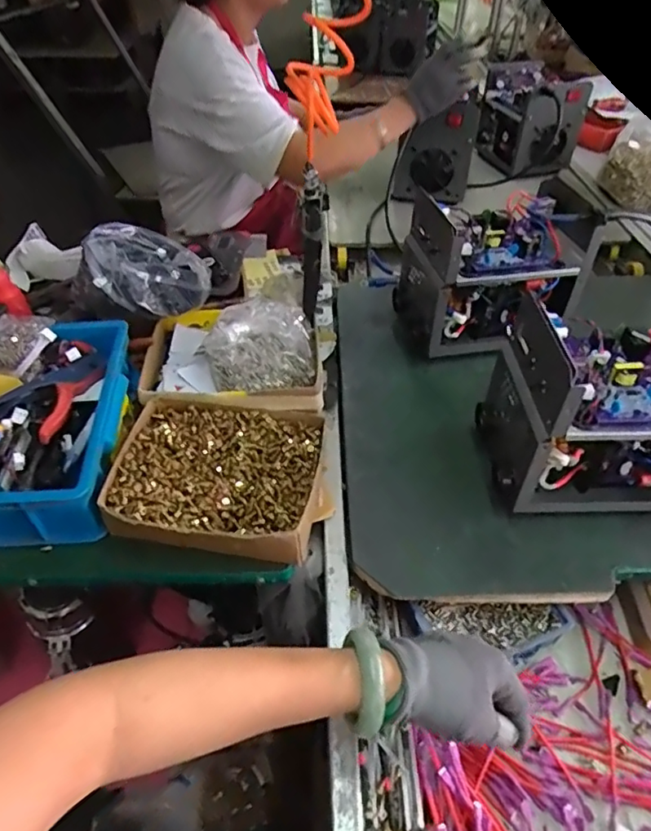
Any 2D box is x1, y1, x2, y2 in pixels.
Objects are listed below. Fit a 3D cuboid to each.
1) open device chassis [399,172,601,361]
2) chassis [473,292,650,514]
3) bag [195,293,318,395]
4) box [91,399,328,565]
[{"bbox_3d":[0.229,-0.202,0.790,0.224,0.196,0.183,-9,45,-9],"label":"open device chassis"},{"bbox_3d":[0.296,-0.006,0.583,0.224,0.190,0.156,-1,44,-1],"label":"chassis"},{"bbox_3d":[-0.083,-0.088,0.695,0.147,0.064,0.133,-7,44,-7],"label":"bag"},{"bbox_3d":[-0.112,0.073,0.598,0.221,0.059,0.194,2,44,2],"label":"box"}]

